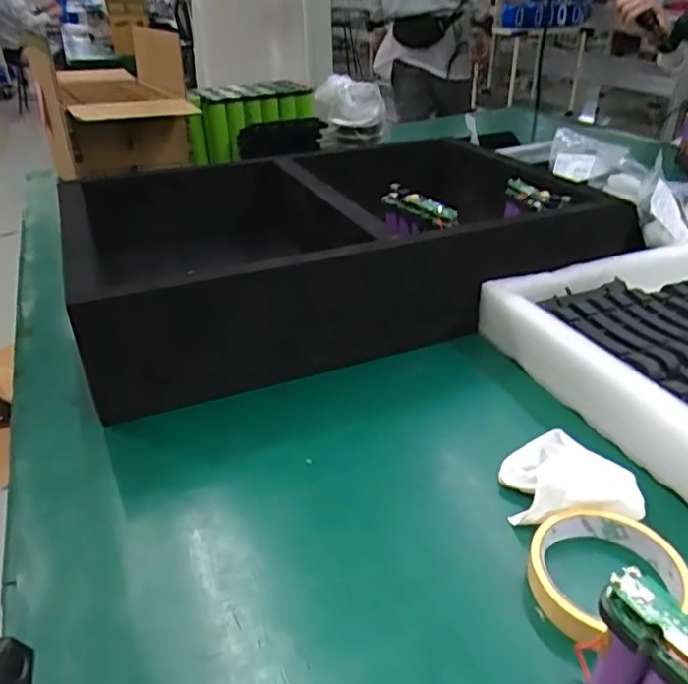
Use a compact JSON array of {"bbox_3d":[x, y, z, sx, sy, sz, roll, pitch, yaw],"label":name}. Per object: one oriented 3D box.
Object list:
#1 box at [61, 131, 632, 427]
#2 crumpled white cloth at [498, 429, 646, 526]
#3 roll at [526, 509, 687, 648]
[{"bbox_3d":[-0.036,-0.128,0.704,0.528,0.119,0.409,-15,34,-21],"label":"box"},{"bbox_3d":[0.157,0.095,0.414,0.083,0.034,0.070,-2,31,0],"label":"crumpled white cloth"},{"bbox_3d":[0.154,0.139,0.356,0.088,0.023,0.078,-8,32,-11],"label":"roll"}]

